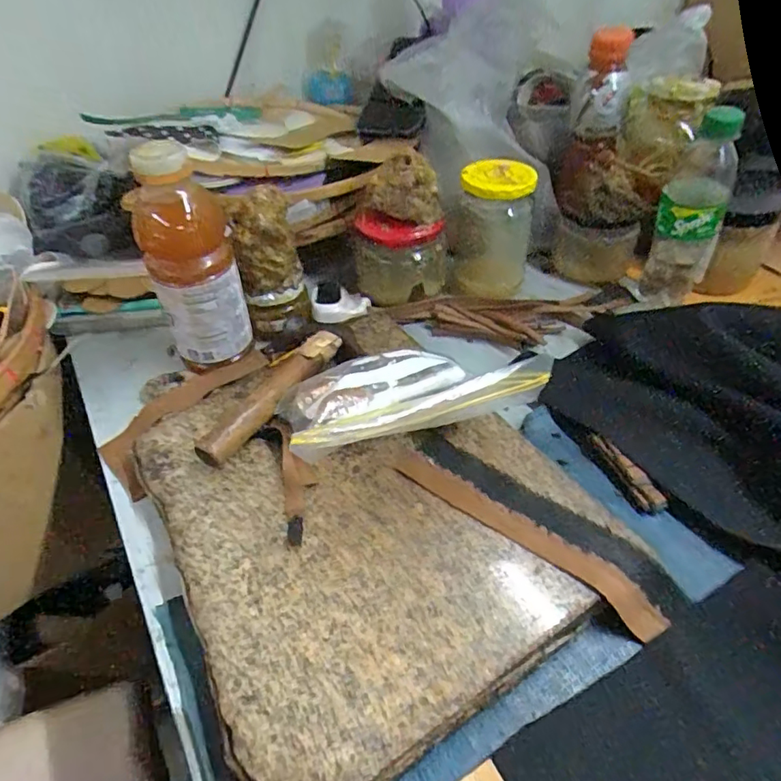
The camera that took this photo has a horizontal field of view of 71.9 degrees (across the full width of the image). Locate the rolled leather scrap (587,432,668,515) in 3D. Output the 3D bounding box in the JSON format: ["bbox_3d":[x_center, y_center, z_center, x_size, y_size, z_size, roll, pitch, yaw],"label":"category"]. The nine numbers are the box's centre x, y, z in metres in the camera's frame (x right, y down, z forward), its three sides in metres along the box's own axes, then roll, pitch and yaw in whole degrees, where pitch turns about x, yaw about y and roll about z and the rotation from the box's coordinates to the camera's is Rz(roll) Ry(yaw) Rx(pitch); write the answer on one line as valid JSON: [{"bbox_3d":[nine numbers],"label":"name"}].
[{"bbox_3d":[0.178,0.063,0.411,0.019,0.014,0.072,-23,48,-19],"label":"rolled leather scrap"}]

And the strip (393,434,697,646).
[{"bbox_3d":[0.096,0.092,0.369,0.197,0.027,0.046,27,52,28],"label":"strip"}]

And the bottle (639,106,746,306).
[{"bbox_3d":[0.285,-0.162,0.513,0.056,0.193,0.061,22,50,24],"label":"bottle"}]

